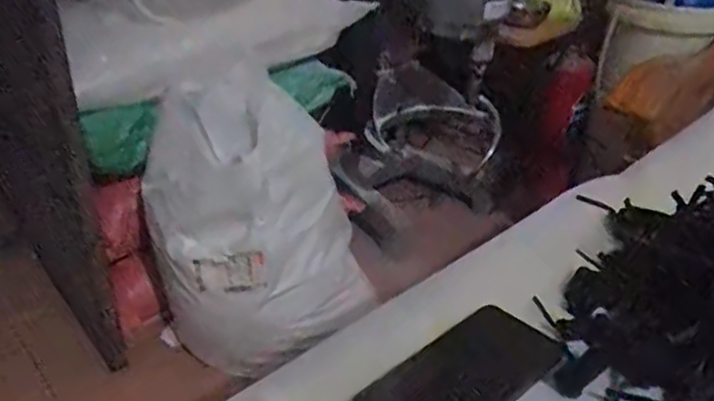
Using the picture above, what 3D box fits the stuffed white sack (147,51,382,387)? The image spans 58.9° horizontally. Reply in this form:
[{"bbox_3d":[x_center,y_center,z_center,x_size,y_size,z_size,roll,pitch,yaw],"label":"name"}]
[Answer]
[{"bbox_3d":[-0.195,0.024,1.189,0.365,0.399,0.311,-6,32,-13],"label":"stuffed white sack"}]

